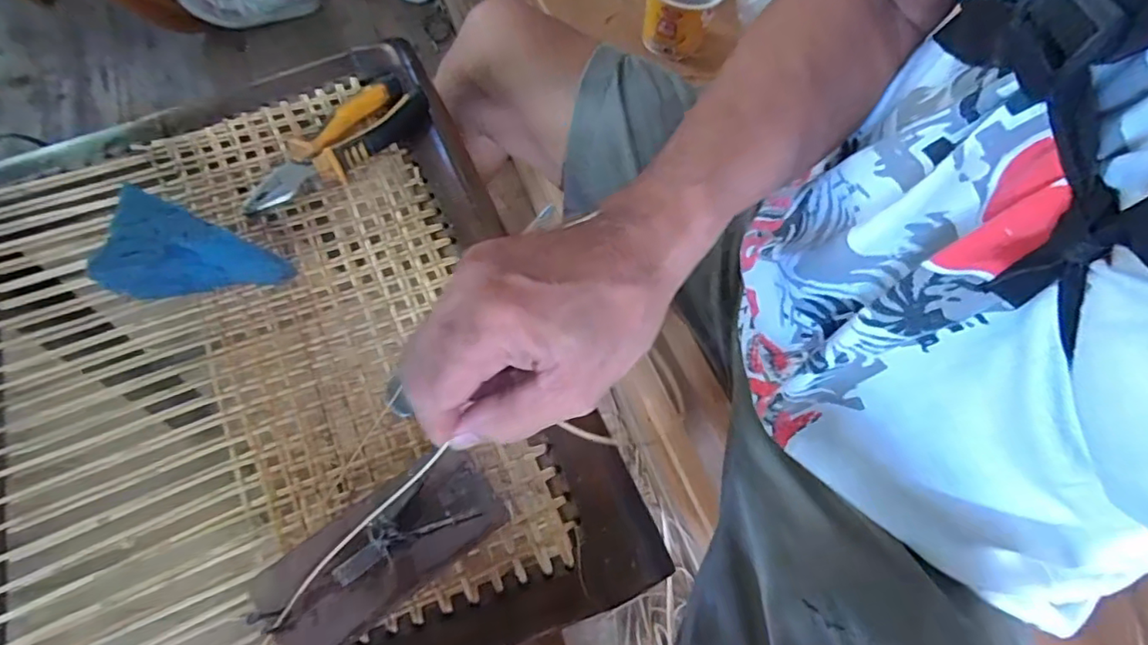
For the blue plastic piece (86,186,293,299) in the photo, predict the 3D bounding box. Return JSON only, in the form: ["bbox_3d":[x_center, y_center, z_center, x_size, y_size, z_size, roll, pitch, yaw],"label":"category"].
[{"bbox_3d":[-0.247,-0.038,0.377,0.095,0.054,0.068,13,64,4],"label":"blue plastic piece"}]

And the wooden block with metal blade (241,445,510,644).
[{"bbox_3d":[-0.106,0.122,0.319,0.125,0.034,0.067,-35,71,-17],"label":"wooden block with metal blade"}]

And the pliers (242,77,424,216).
[{"bbox_3d":[-0.182,-0.135,0.444,0.048,0.023,0.156,36,68,14],"label":"pliers"}]

